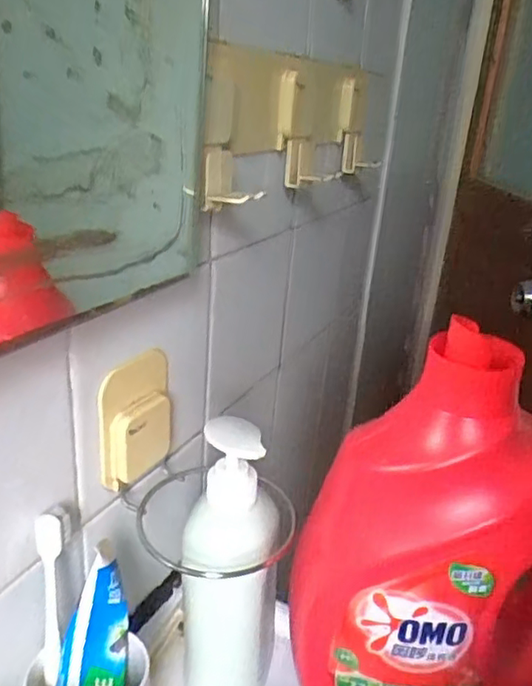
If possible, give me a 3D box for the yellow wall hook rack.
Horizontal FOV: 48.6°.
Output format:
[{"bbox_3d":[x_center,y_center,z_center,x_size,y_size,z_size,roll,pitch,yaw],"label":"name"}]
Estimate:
[{"bbox_3d":[0.043,-0.196,0.528,0.063,0.099,0.374,13,24,15],"label":"yellow wall hook rack"}]

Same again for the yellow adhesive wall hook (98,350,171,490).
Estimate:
[{"bbox_3d":[-0.087,0.052,0.413,0.018,0.081,0.065,17,25,24],"label":"yellow adhesive wall hook"}]

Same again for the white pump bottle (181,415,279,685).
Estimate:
[{"bbox_3d":[-0.026,0.156,0.420,0.084,0.206,0.075,4,23,-5],"label":"white pump bottle"}]

